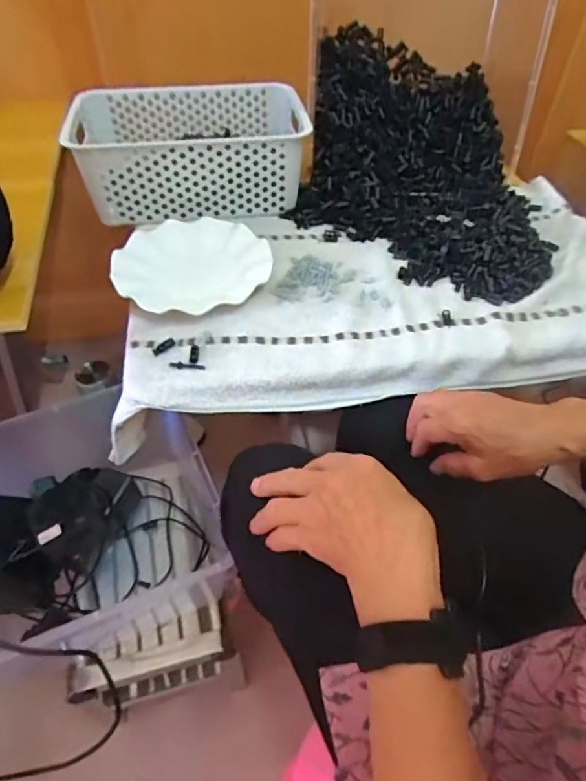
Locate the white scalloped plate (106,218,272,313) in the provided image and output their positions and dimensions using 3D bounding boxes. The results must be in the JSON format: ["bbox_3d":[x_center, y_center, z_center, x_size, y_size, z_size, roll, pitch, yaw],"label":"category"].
[{"bbox_3d":[-0.121,-0.155,0.610,0.180,0.023,0.188,1,48,-1],"label":"white scalloped plate"}]

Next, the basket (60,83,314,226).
[{"bbox_3d":[-0.141,-0.345,0.710,0.293,0.092,0.198,-5,48,-6],"label":"basket"}]

